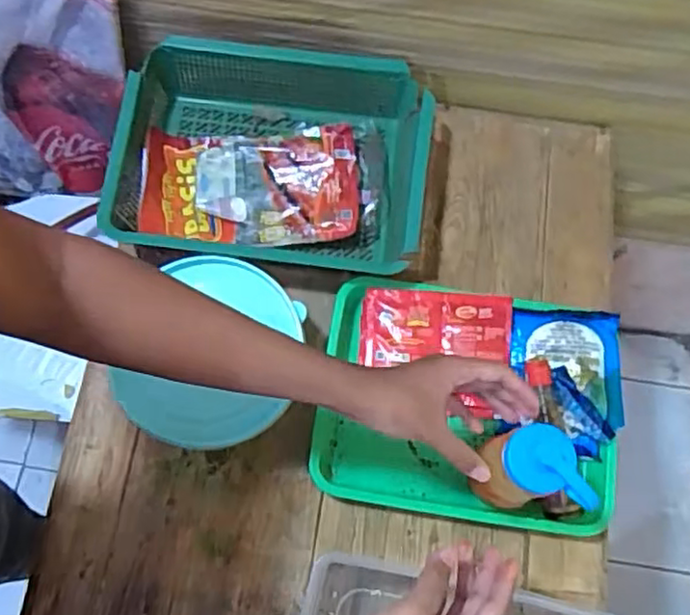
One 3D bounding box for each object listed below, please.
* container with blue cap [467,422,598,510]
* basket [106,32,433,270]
[{"bbox_3d":[0.170,0.148,0.629,0.073,0.127,0.068,4,72,0],"label":"container with blue cap"},{"bbox_3d":[-0.086,-0.173,0.823,0.359,0.096,0.261,10,72,2],"label":"basket"}]

